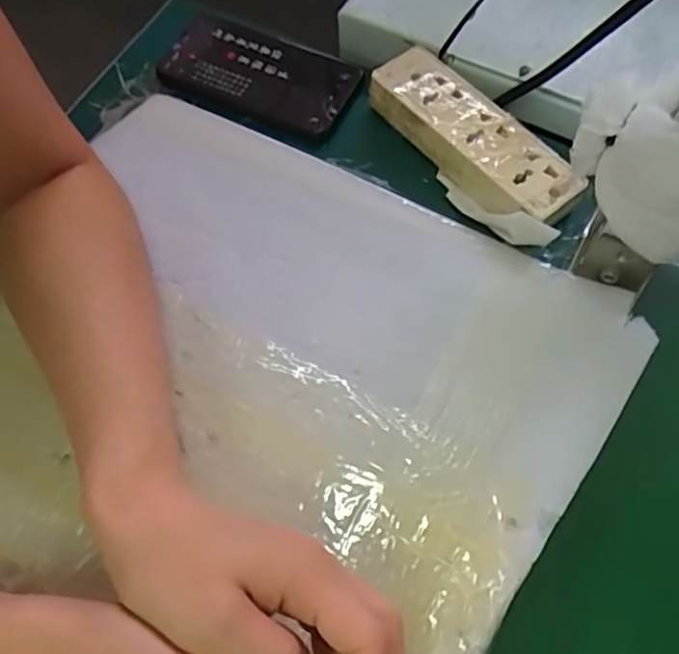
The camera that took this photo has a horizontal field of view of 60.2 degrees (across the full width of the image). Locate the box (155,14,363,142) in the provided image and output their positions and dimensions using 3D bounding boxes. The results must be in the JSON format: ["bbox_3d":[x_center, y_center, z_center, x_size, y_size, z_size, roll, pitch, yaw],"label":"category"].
[{"bbox_3d":[-0.067,-0.203,0.468,0.155,0.016,0.088,19,69,9],"label":"box"}]

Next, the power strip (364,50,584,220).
[{"bbox_3d":[0.095,-0.135,0.417,0.053,0.029,0.165,-36,71,-13],"label":"power strip"}]

